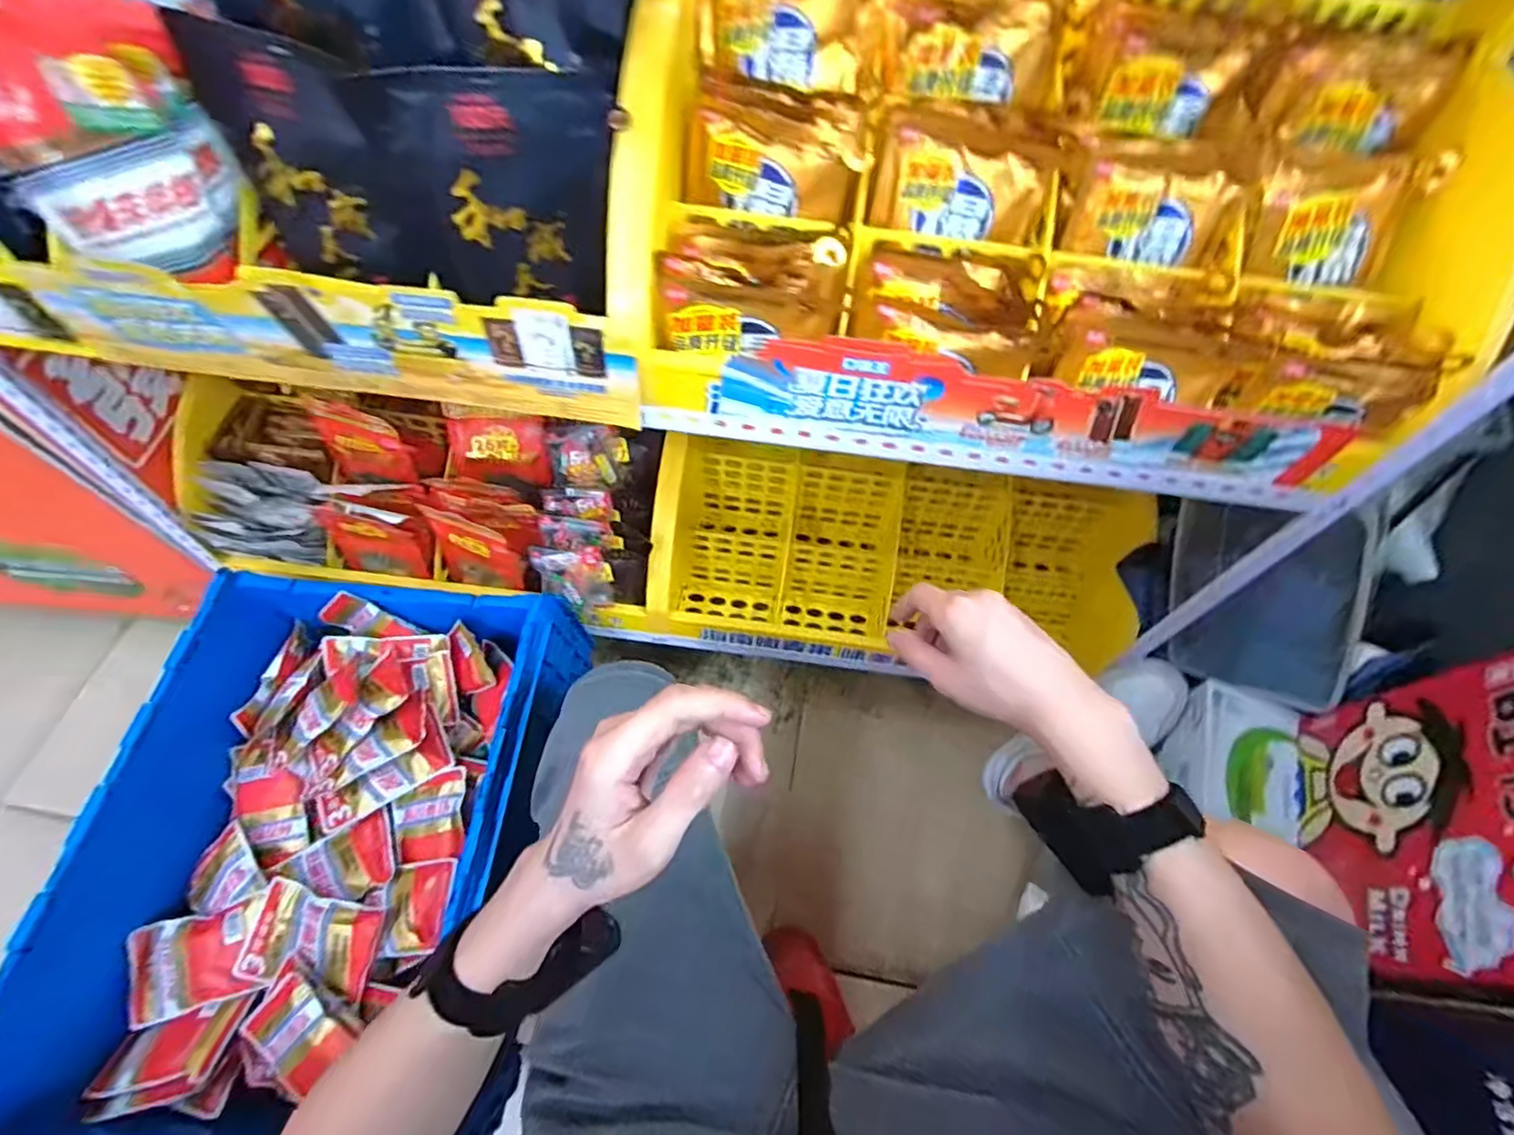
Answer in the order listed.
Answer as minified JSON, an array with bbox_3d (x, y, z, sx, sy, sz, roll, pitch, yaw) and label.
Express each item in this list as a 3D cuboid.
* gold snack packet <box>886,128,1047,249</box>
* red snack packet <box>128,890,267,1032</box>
[{"bbox_3d":[0.174,-0.303,0.522,0.132,0.066,0.028,12,35,-3],"label":"gold snack packet"},{"bbox_3d":[-0.594,0.417,0.676,0.133,0.027,0.092,-12,63,-8],"label":"red snack packet"}]

